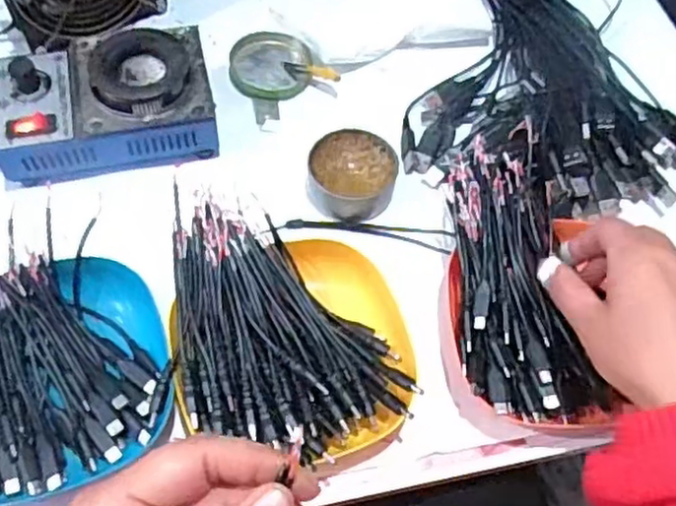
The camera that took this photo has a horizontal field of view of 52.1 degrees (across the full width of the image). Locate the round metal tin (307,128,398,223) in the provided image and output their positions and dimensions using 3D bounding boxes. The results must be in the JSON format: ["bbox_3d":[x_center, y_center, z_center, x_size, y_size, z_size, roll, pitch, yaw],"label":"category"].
[{"bbox_3d":[0.010,-0.055,0.500,0.061,0.027,0.062,1,61,-3],"label":"round metal tin"}]

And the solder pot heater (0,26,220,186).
[{"bbox_3d":[-0.168,-0.109,0.498,0.150,0.056,0.100,-11,62,-9],"label":"solder pot heater"}]

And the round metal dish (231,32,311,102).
[{"bbox_3d":[-0.054,-0.150,0.559,0.064,0.014,0.063,1,61,-3],"label":"round metal dish"}]

